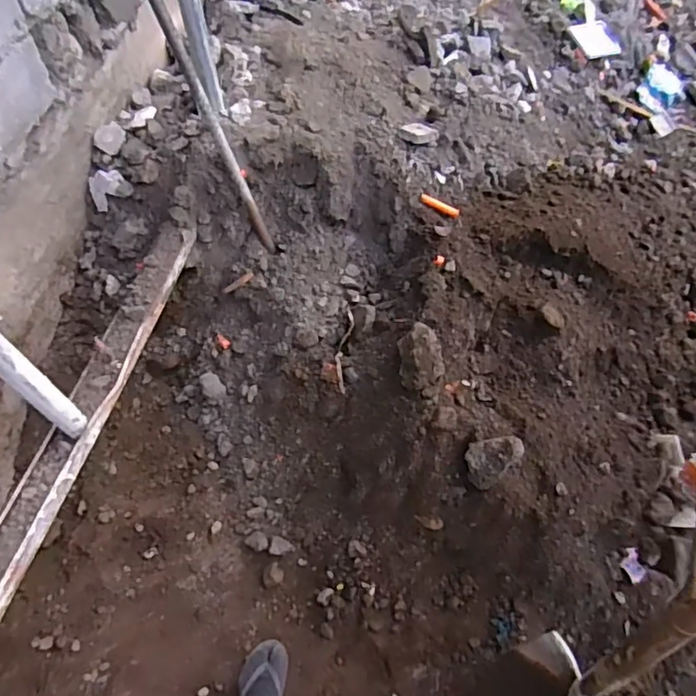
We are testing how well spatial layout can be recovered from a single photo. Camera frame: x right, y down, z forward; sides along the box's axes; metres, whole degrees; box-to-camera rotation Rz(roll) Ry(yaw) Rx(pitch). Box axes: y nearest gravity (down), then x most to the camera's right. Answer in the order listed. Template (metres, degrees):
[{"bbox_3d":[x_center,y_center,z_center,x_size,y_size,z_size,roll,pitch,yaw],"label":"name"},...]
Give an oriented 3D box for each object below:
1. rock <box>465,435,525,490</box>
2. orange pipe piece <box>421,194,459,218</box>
[{"bbox_3d":[0.304,0.229,1.194,0.126,0.060,0.088,-36,64,-19],"label":"rock"},{"bbox_3d":[0.232,-0.360,1.430,0.109,0.014,0.025,28,63,18],"label":"orange pipe piece"}]

